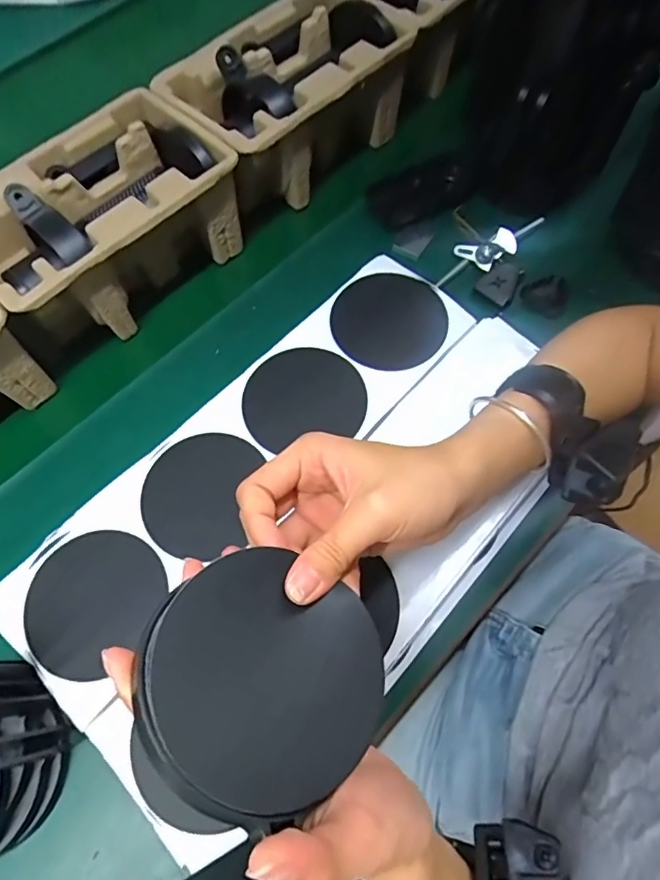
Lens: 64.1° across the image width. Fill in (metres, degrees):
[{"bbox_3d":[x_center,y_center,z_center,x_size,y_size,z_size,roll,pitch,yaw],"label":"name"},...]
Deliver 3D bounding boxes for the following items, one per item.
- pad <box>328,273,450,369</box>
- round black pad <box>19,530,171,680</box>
[{"bbox_3d":[0.049,-0.099,0.434,0.091,0.006,0.091,-1,65,1],"label":"pad"},{"bbox_3d":[-0.160,0.107,0.355,0.085,0.005,0.092,0,65,-1],"label":"round black pad"}]

